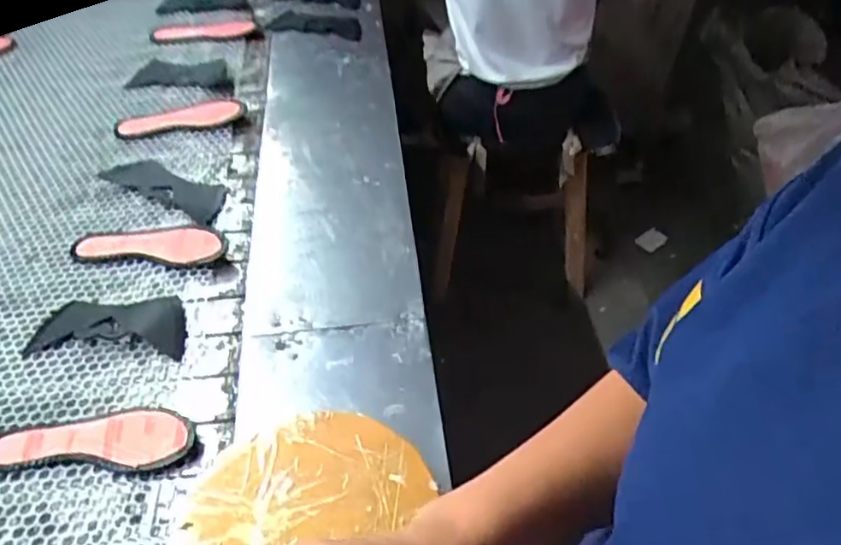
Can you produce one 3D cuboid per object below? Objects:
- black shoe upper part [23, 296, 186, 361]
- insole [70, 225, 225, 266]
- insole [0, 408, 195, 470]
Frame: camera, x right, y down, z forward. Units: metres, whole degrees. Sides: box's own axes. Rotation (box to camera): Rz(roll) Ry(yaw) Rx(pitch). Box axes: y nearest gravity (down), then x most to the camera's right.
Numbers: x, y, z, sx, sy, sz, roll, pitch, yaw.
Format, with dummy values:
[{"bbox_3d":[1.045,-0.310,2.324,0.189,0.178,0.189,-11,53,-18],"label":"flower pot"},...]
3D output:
[{"bbox_3d":[-0.417,0.066,0.858,0.204,0.030,0.092,1,49,2],"label":"black shoe upper part"},{"bbox_3d":[-0.402,-0.046,0.946,0.237,0.016,0.074,0,52,9],"label":"insole"},{"bbox_3d":[-0.385,0.190,0.744,0.230,0.011,0.076,-1,48,1],"label":"insole"}]

